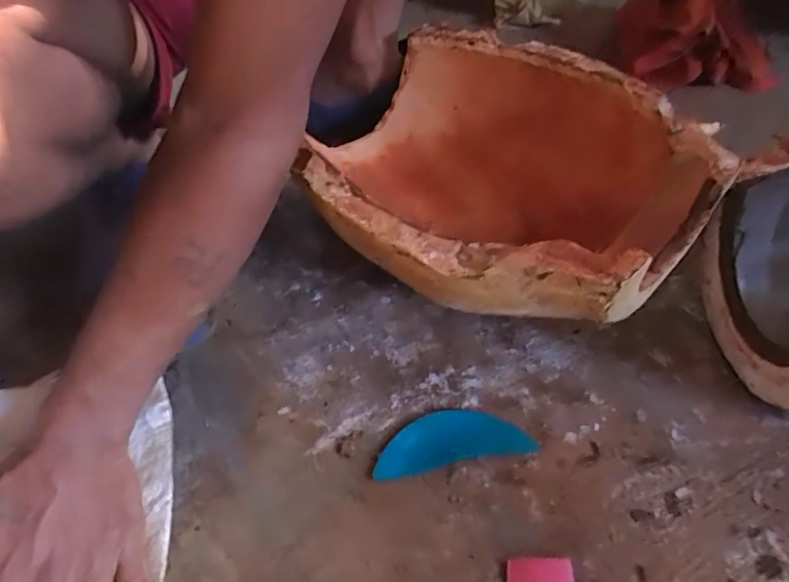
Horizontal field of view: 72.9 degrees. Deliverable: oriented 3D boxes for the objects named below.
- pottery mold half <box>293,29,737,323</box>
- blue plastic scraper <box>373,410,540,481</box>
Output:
[{"bbox_3d":[0.071,-0.083,0.476,0.281,0.157,0.328,-35,58,-26],"label":"pottery mold half"},{"bbox_3d":[0.042,0.112,0.407,0.118,0.010,0.041,-9,50,-7],"label":"blue plastic scraper"}]

